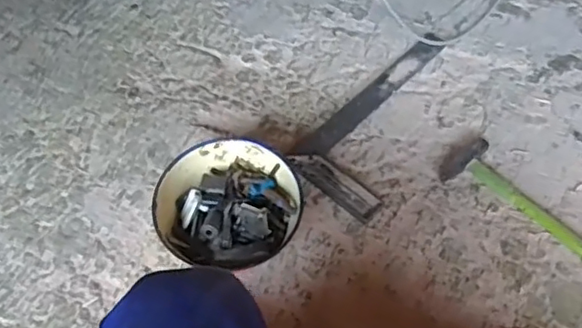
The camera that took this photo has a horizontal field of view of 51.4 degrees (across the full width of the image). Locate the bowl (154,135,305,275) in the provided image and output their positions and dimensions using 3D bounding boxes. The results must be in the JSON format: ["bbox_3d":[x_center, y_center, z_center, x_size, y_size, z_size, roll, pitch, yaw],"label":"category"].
[{"bbox_3d":[-0.078,0.061,0.788,0.166,0.090,0.172,-1,56,2],"label":"bowl"}]

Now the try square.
[{"bbox_3d":[0.156,-0.078,0.921,0.147,0.014,0.352,33,64,22],"label":"try square"}]

